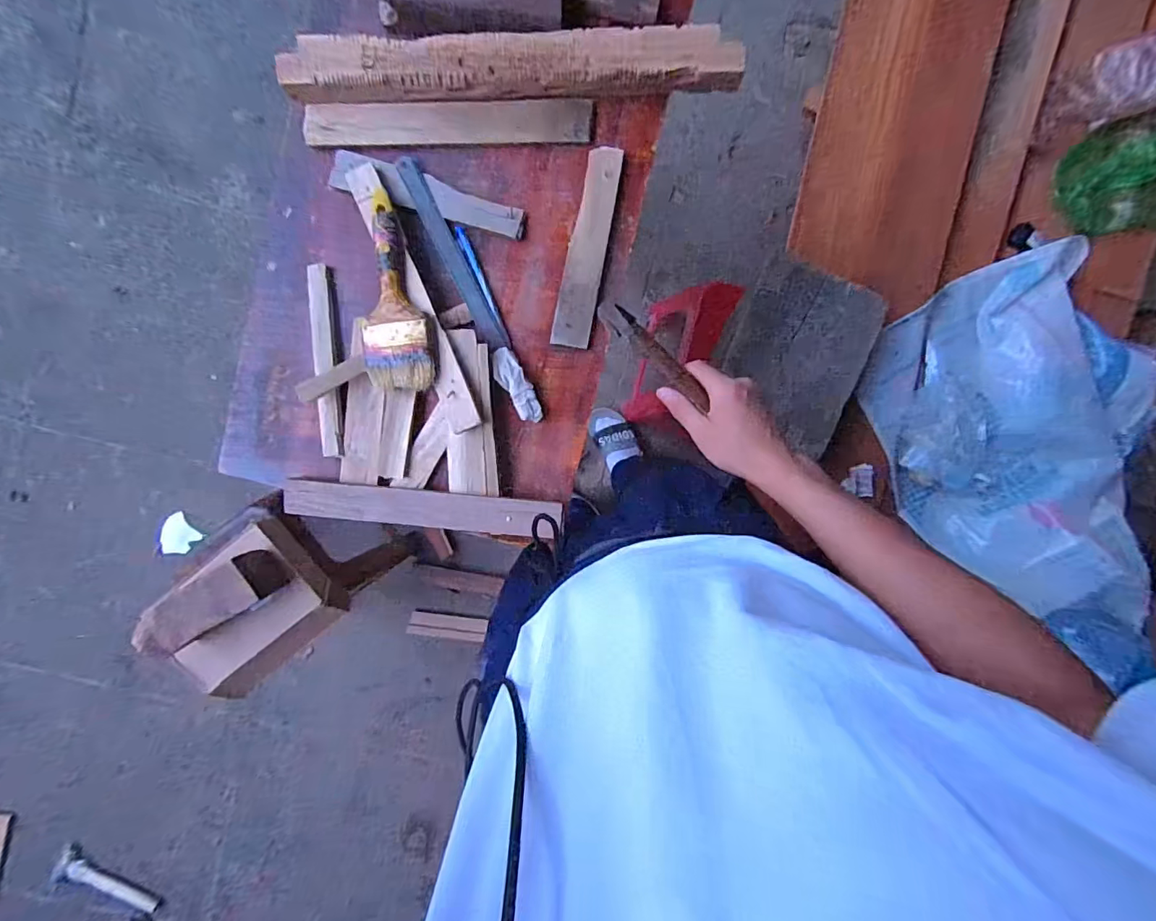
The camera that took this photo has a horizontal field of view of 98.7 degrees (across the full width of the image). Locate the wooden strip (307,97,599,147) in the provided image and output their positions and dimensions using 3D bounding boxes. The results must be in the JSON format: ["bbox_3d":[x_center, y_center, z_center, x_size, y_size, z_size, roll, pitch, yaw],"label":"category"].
[{"bbox_3d":[-0.138,-0.365,0.537,0.300,0.009,0.037,-4,124,-4],"label":"wooden strip"}]

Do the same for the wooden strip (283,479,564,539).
[{"bbox_3d":[-0.167,0.052,0.543,0.295,0.012,0.041,6,69,1],"label":"wooden strip"}]

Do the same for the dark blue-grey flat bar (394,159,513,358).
[{"bbox_3d":[-0.135,-0.222,0.538,0.023,0.010,0.222,-27,96,2],"label":"dark blue-grey flat bar"}]

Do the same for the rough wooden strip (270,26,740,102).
[{"bbox_3d":[-0.065,-0.407,0.507,0.462,0.027,0.053,-3,96,-1],"label":"rough wooden strip"}]

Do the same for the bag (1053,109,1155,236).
[{"bbox_3d":[1.216,-0.624,1.076,0.291,0.040,0.228,-8,103,19],"label":"bag"}]

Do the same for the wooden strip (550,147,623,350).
[{"bbox_3d":[0.011,-0.232,0.546,0.043,0.012,0.212,11,95,-2],"label":"wooden strip"}]

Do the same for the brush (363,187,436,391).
[{"bbox_3d":[-0.193,-0.176,0.515,0.066,0.029,0.203,-5,96,-1],"label":"brush"}]

